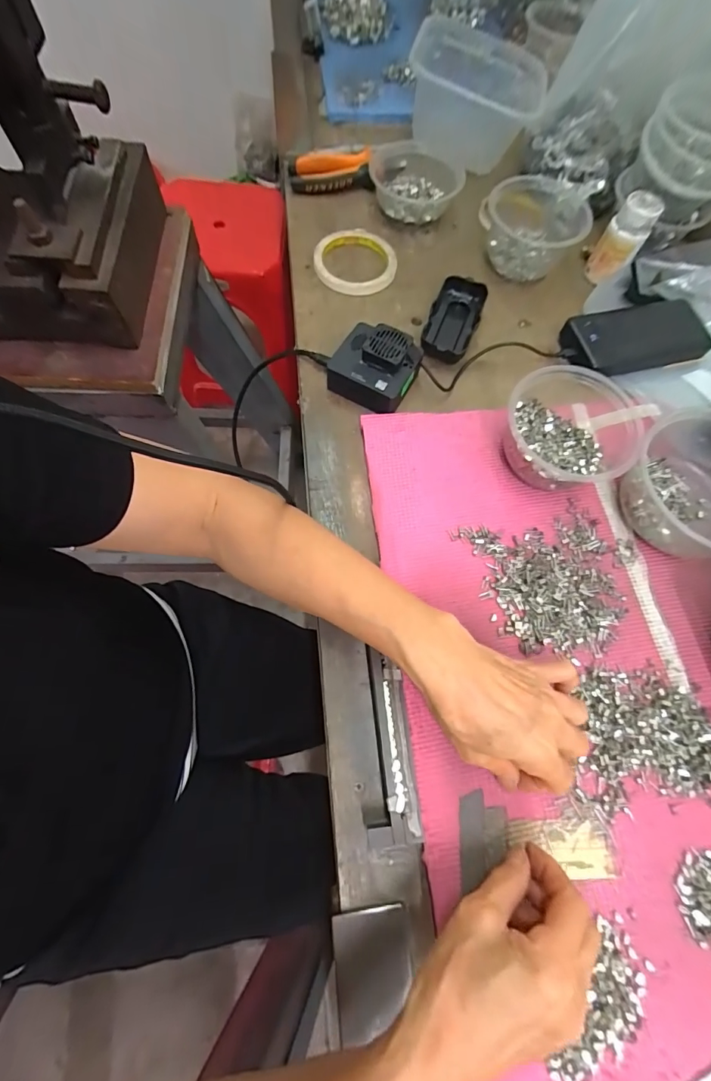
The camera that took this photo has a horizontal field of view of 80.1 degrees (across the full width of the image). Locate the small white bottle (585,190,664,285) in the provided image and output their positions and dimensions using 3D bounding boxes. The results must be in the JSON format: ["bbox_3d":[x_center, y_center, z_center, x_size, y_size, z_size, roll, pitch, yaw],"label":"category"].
[{"bbox_3d":[0.308,-0.348,0.489,0.045,0.074,0.045,36,72,10],"label":"small white bottle"}]

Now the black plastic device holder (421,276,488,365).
[{"bbox_3d":[0.111,-0.249,0.475,0.052,0.021,0.111,20,70,3],"label":"black plastic device holder"}]

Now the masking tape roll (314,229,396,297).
[{"bbox_3d":[-0.001,-0.340,0.515,0.096,0.025,0.096,1,70,-3],"label":"masking tape roll"}]

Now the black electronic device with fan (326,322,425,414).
[{"bbox_3d":[0.019,-0.178,0.434,0.082,0.046,0.073,30,71,8],"label":"black electronic device with fan"}]

